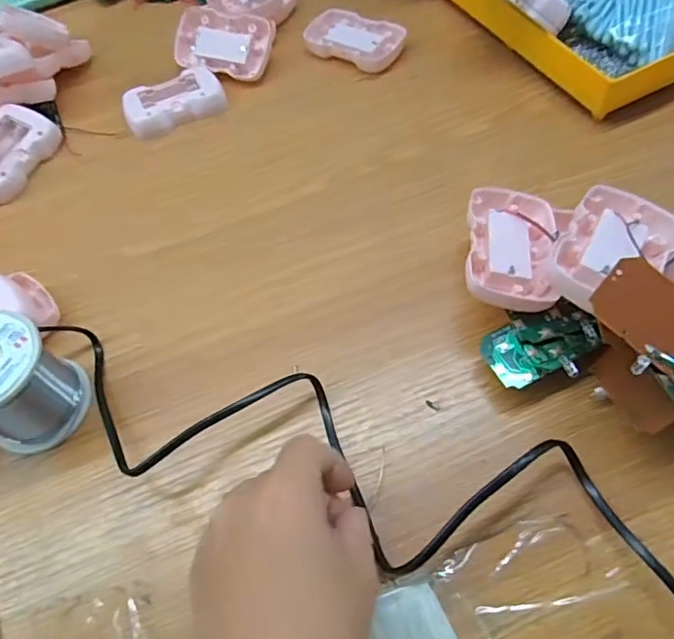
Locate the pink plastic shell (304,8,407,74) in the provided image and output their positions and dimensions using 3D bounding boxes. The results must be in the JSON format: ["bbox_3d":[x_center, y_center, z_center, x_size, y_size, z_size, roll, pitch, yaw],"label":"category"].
[{"bbox_3d":[0.016,-0.256,0.500,0.084,0.020,0.048,28,65,19],"label":"pink plastic shell"}]

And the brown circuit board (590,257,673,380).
[{"bbox_3d":[0.159,0.004,0.259,0.075,0.004,0.039,41,82,4],"label":"brown circuit board"}]

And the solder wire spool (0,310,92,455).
[{"bbox_3d":[-0.189,0.037,0.317,0.058,0.063,0.061,28,65,19],"label":"solder wire spool"}]

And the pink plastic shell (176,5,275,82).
[{"bbox_3d":[-0.103,-0.251,0.498,0.089,0.018,0.058,12,93,10],"label":"pink plastic shell"}]

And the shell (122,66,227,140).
[{"bbox_3d":[-0.144,-0.192,0.478,0.084,0.020,0.051,-22,60,-9],"label":"shell"}]

